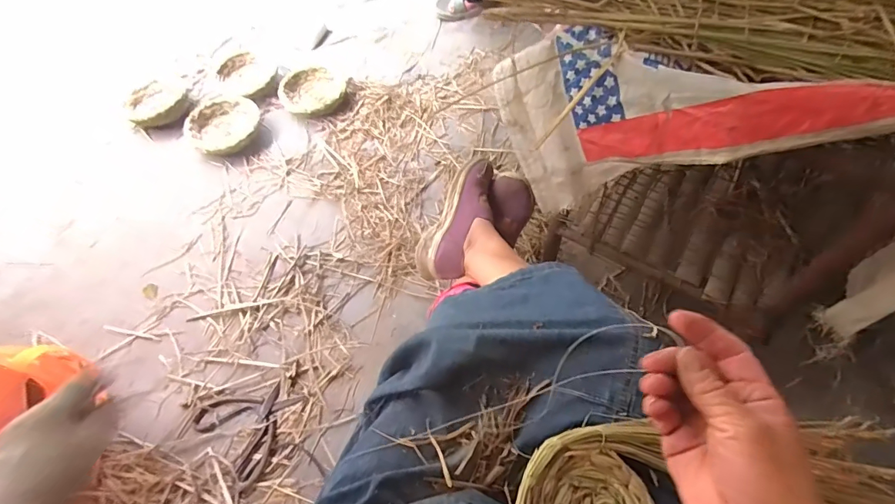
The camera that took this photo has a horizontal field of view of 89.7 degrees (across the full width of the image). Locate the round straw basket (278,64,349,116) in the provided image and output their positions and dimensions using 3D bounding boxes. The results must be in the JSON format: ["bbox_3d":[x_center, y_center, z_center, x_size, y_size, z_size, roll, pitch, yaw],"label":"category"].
[{"bbox_3d":[-0.365,-0.459,1.247,0.188,0.037,0.203,-1,59,1],"label":"round straw basket"}]

